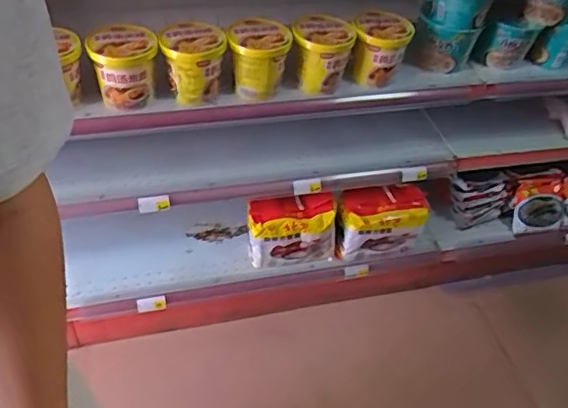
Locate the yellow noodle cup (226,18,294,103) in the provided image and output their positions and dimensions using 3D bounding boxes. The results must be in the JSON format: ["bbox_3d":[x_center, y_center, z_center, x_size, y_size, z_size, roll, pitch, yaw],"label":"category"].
[{"bbox_3d":[-0.045,-0.260,1.016,0.104,0.109,0.096,8,44,1],"label":"yellow noodle cup"}]

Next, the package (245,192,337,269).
[{"bbox_3d":[0.018,0.057,1.266,0.195,0.149,0.086,-2,45,-9],"label":"package"}]

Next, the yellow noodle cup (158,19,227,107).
[{"bbox_3d":[-0.158,-0.245,0.995,0.104,0.112,0.106,3,44,-3],"label":"yellow noodle cup"}]

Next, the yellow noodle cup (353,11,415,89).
[{"bbox_3d":[0.181,-0.295,1.081,0.104,0.102,0.119,13,45,6],"label":"yellow noodle cup"}]

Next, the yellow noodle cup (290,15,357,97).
[{"bbox_3d":[0.068,-0.275,1.046,0.108,0.117,0.086,9,44,2],"label":"yellow noodle cup"}]

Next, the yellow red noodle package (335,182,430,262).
[{"bbox_3d":[0.217,0.040,1.310,0.197,0.167,0.088,-3,45,-9],"label":"yellow red noodle package"}]

